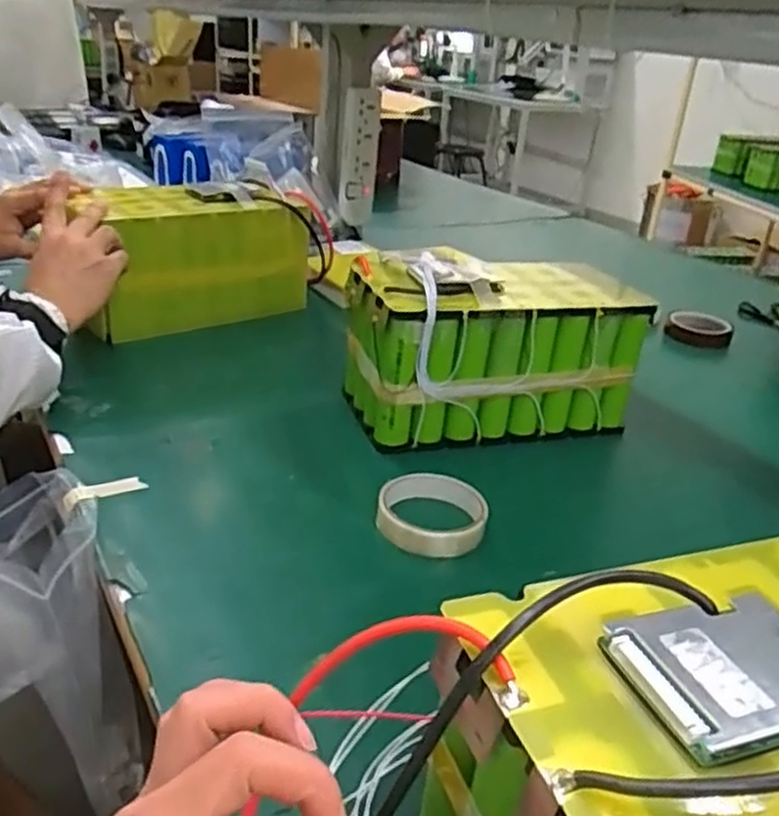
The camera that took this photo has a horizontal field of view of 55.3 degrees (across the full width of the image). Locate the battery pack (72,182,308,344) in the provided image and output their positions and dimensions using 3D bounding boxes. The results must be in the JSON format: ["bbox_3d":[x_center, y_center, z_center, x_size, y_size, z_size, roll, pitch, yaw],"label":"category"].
[{"bbox_3d":[-0.243,-0.190,0.951,0.289,0.164,0.100,-18,35,-36],"label":"battery pack"}]

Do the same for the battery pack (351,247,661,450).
[{"bbox_3d":[0.107,-0.065,0.767,0.281,0.159,0.132,-5,29,-17],"label":"battery pack"}]

